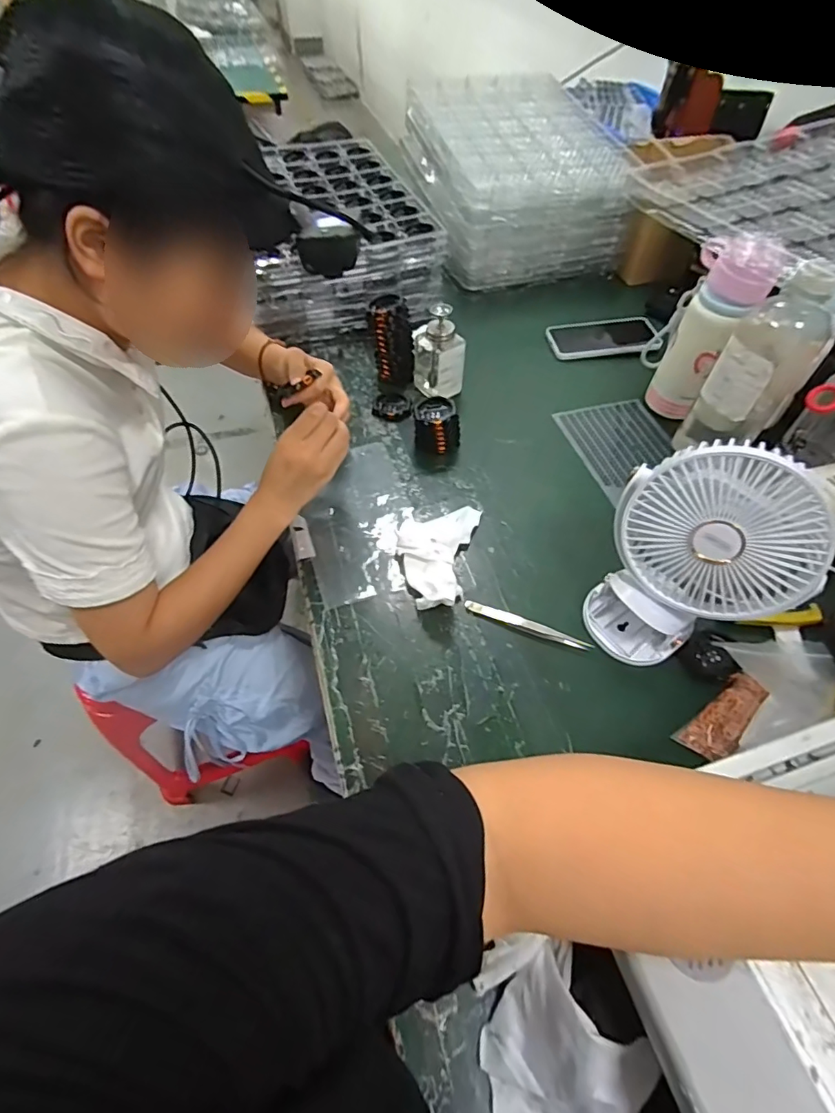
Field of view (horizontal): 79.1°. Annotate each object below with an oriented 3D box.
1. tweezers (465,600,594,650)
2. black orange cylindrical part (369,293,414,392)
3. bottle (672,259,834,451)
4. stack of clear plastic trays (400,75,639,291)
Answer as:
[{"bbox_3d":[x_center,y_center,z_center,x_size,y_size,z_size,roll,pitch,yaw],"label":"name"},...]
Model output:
[{"bbox_3d":[0.109,0.069,0.506,0.127,0.008,0.013,18,56,13],"label":"tweezers"},{"bbox_3d":[-0.037,-0.299,0.710,0.058,0.120,0.044,-6,45,-2],"label":"black orange cylindrical part"},{"bbox_3d":[0.372,-0.206,0.551,0.082,0.215,0.075,33,61,22],"label":"bottle"},{"bbox_3d":[0.179,-0.724,0.968,0.338,0.185,0.460,-10,55,-7],"label":"stack of clear plastic trays"}]

